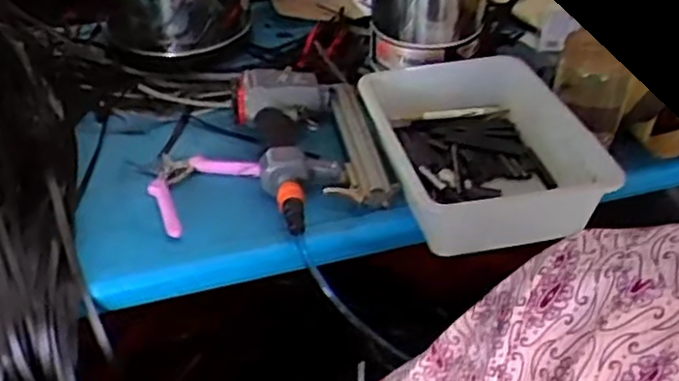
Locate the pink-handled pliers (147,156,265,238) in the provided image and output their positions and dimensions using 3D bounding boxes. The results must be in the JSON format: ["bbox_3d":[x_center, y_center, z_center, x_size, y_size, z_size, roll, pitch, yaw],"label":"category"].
[{"bbox_3d":[-0.176,-0.006,0.778,0.118,0.025,0.135,24,44,25],"label":"pink-handled pliers"}]

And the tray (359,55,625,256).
[{"bbox_3d":[0.158,-0.050,0.774,0.215,0.083,0.268,-8,40,-11],"label":"tray"}]

